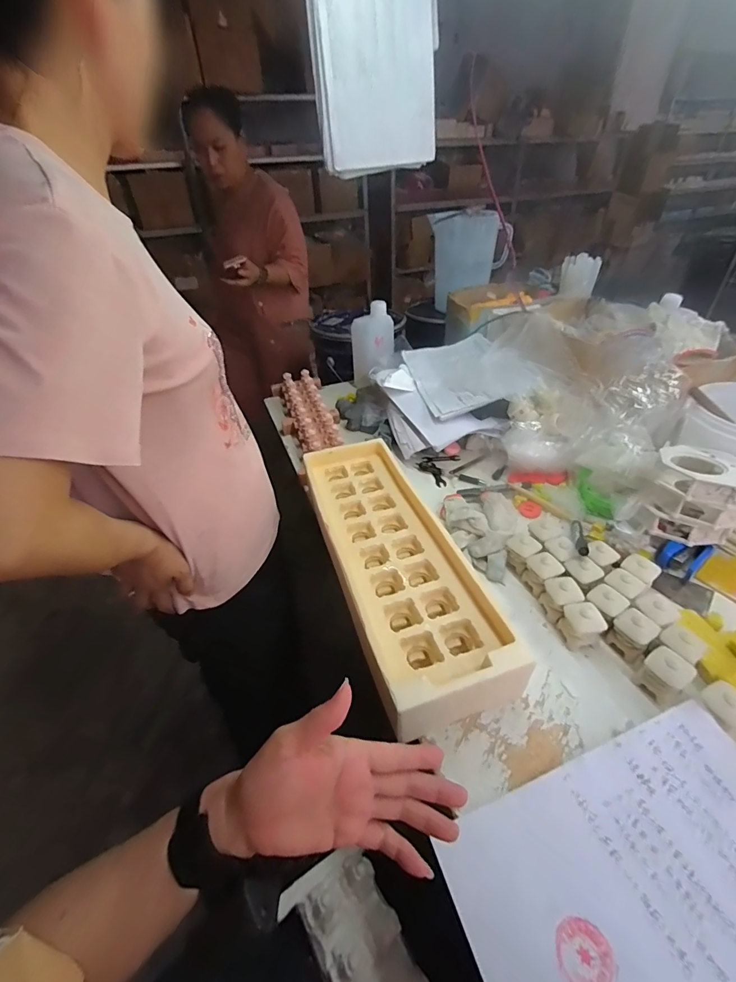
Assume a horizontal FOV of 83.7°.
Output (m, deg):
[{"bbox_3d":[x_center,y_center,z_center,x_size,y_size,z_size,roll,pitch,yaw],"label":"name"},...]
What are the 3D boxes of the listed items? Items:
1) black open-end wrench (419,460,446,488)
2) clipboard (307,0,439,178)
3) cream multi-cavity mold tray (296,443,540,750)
[{"bbox_3d":[0.133,-0.037,0.823,0.029,0.012,0.081,-20,42,-19],"label":"black open-end wrench"},{"bbox_3d":[0.012,-0.827,0.713,0.230,0.422,0.032,-13,40,-12],"label":"clipboard"},{"bbox_3d":[0.026,0.088,0.607,0.168,0.082,0.476,-15,41,-14],"label":"cream multi-cavity mold tray"}]

